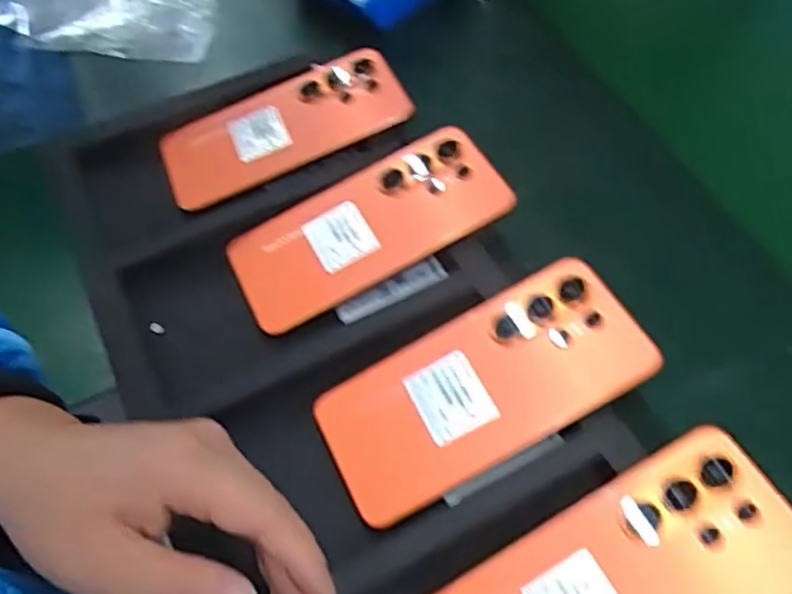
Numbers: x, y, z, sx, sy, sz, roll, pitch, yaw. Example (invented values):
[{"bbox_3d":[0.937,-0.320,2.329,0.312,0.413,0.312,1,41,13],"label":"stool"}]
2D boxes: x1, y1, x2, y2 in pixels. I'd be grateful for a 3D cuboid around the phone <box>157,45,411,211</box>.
[{"bbox_3d":[-0.080,-0.121,0.470,0.170,0.012,0.080,-24,58,-1],"label":"phone"}]

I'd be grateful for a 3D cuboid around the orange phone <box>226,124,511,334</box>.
[{"bbox_3d":[-0.018,-0.044,0.412,0.168,0.010,0.078,-28,60,-4],"label":"orange phone"}]

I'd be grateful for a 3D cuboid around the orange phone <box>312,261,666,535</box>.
[{"bbox_3d":[0.044,0.046,0.346,0.168,0.009,0.078,-29,59,-3],"label":"orange phone"}]

